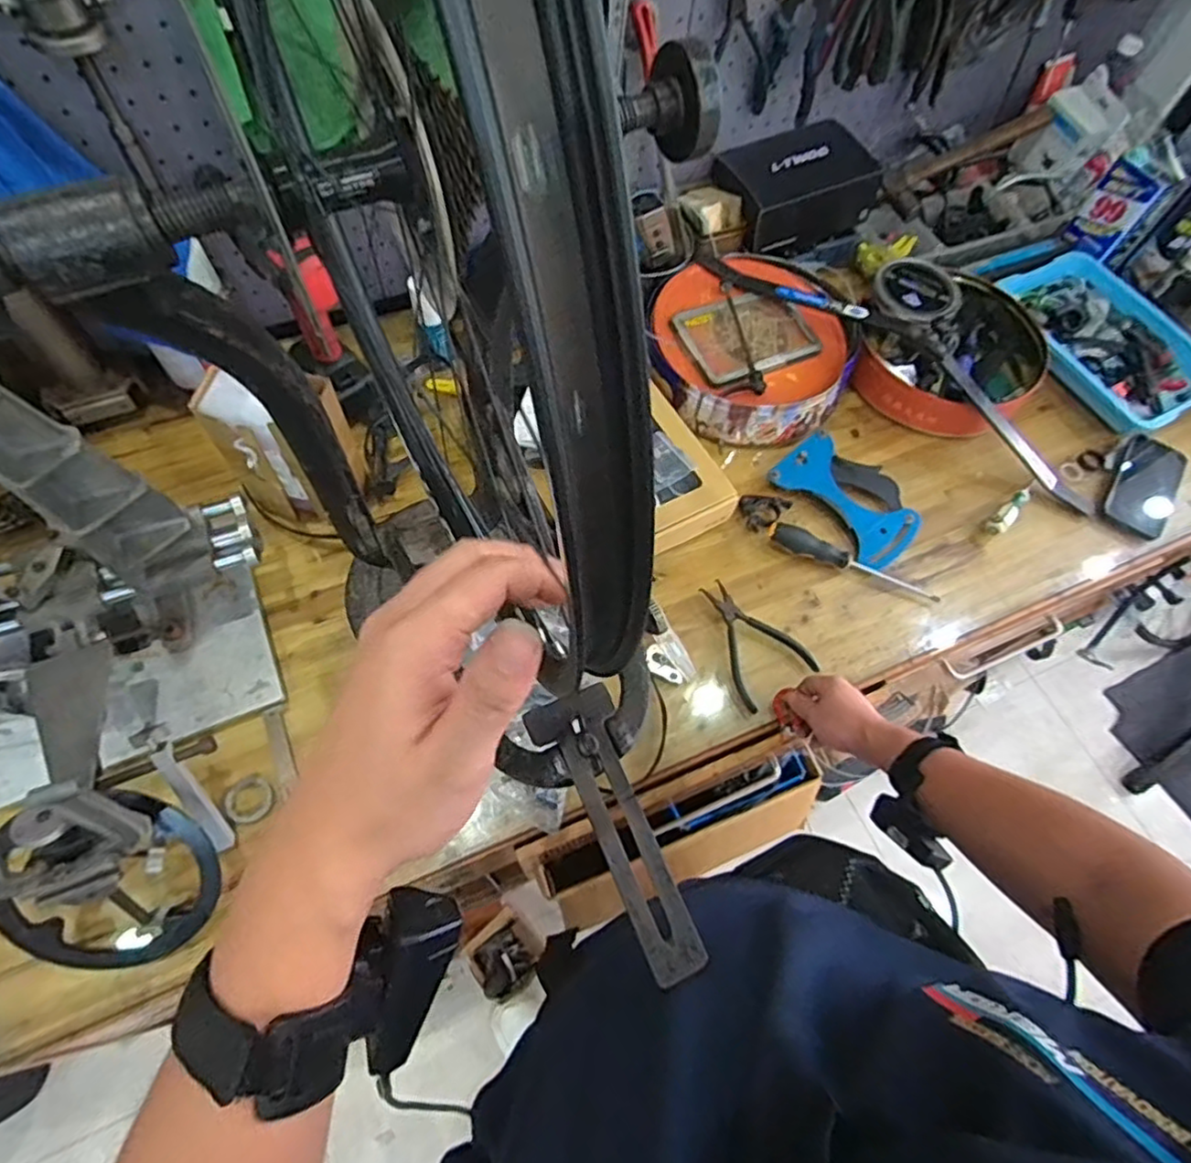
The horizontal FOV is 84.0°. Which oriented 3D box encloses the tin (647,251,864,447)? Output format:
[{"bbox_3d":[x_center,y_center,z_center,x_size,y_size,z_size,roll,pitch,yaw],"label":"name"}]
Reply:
[{"bbox_3d":[0.222,-0.339,0.935,0.282,0.090,0.295,25,64,9],"label":"tin"}]

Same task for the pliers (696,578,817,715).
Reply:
[{"bbox_3d":[0.178,0.065,0.781,0.101,0.020,0.151,-29,69,-17],"label":"pliers"}]

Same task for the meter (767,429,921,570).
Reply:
[{"bbox_3d":[0.340,-0.113,0.882,0.131,0.030,0.191,-38,71,-20],"label":"meter"}]

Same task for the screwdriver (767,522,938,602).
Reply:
[{"bbox_3d":[0.326,-0.024,0.834,0.224,0.031,0.027,21,64,7],"label":"screwdriver"}]

